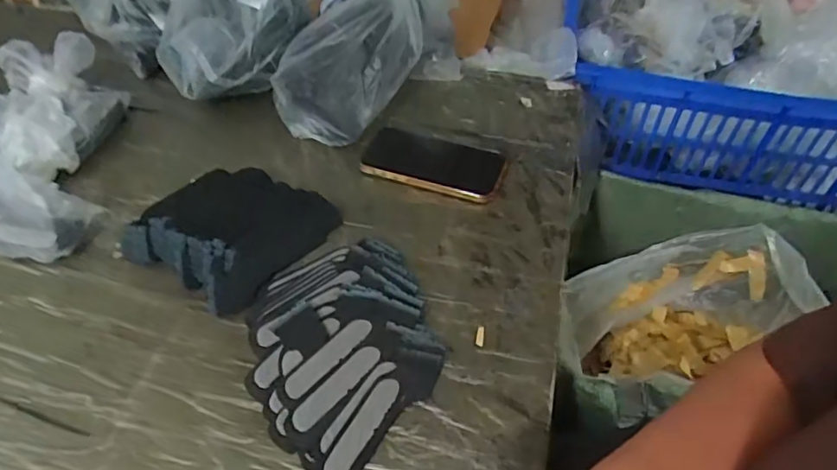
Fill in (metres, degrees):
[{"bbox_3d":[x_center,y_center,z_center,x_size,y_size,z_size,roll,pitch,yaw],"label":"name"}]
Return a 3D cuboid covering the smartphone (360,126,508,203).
[{"bbox_3d":[0.014,-0.076,0.596,0.152,0.017,0.081,15,47,17],"label":"smartphone"}]

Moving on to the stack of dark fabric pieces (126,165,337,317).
[{"bbox_3d":[-0.179,-0.012,0.526,0.157,0.032,0.150,26,50,23],"label":"stack of dark fabric pieces"}]

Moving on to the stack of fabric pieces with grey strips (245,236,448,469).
[{"bbox_3d":[-0.062,0.076,0.442,0.165,0.029,0.173,31,53,27],"label":"stack of fabric pieces with grey strips"}]

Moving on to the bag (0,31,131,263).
[{"bbox_3d":[-0.395,-0.094,0.577,0.139,0.099,0.286,-8,46,-8],"label":"bag"}]

